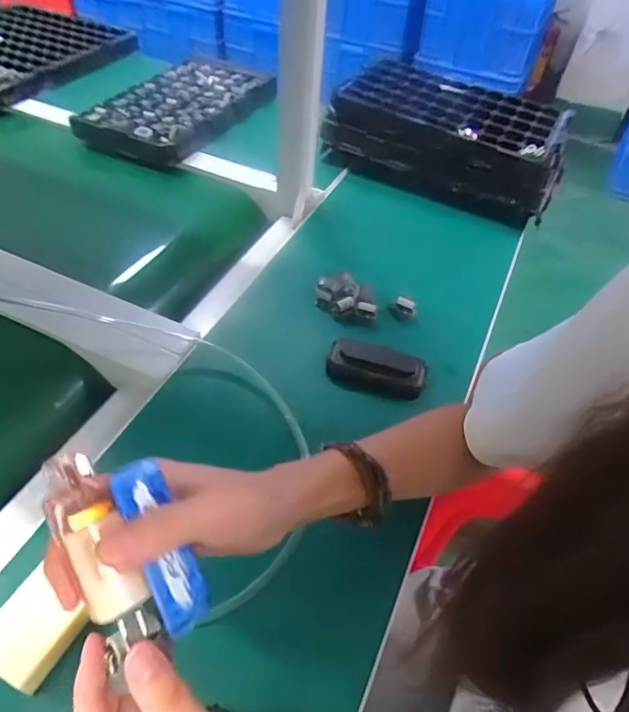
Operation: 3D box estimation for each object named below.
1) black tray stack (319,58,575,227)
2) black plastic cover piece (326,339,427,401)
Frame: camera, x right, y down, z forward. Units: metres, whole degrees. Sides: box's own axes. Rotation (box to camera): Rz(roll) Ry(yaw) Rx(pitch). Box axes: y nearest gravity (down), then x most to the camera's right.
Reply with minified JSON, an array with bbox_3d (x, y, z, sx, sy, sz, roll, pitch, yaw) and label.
[{"bbox_3d":[0.211,-0.352,0.826,0.352,0.102,0.209,24,52,15],"label":"black tray stack"},{"bbox_3d":[0.066,0.013,0.555,0.104,0.029,0.050,17,50,9],"label":"black plastic cover piece"}]

